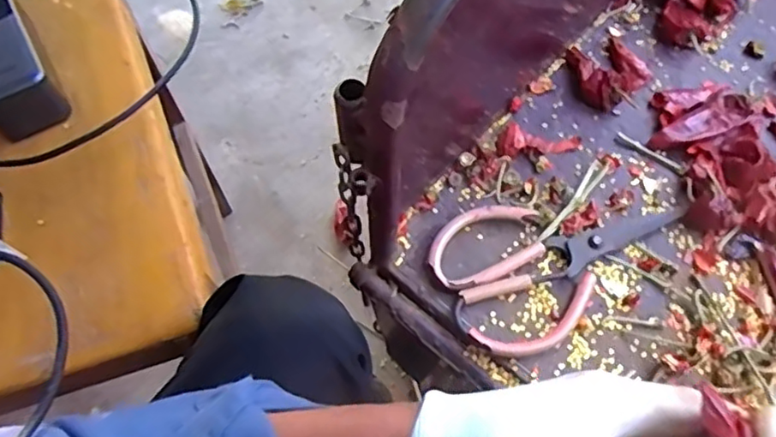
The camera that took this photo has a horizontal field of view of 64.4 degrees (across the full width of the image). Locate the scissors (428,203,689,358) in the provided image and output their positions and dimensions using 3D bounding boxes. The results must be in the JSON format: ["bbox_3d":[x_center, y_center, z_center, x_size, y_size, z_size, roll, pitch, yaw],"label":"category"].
[{"bbox_3d":[0.112,0.017,0.446,0.178,0.011,0.110,-42,69,-18],"label":"scissors"}]

